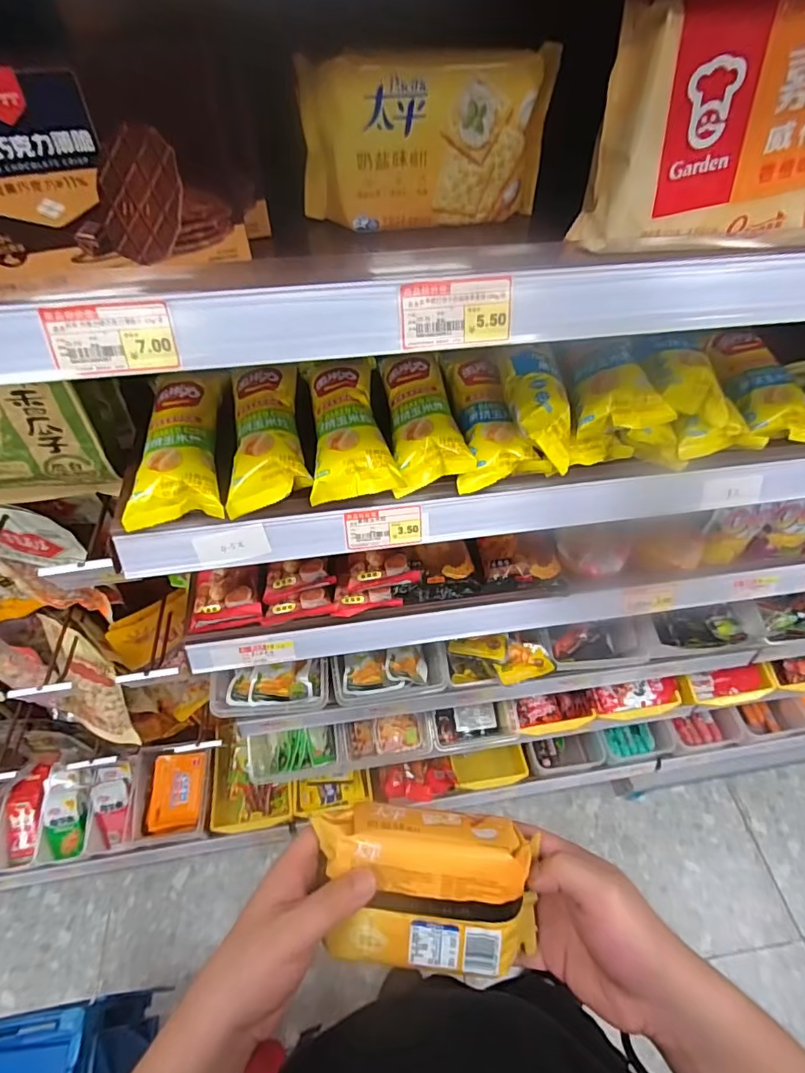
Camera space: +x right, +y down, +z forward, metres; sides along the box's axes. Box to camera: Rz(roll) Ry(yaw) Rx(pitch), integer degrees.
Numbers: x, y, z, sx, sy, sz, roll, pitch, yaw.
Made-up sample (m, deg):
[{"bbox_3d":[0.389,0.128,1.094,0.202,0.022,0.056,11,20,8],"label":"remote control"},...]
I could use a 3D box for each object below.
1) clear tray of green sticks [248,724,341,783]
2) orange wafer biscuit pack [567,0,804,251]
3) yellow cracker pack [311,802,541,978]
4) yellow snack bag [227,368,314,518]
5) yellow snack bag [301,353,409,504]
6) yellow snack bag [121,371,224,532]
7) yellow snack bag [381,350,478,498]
[{"bbox_3d":[-0.203,0.395,0.959,0.170,0.072,0.085,-8,53,-7],"label":"clear tray of green sticks"},{"bbox_3d":[0.249,-0.243,0.310,0.260,0.111,0.032,-5,53,-5],"label":"orange wafer biscuit pack"},{"bbox_3d":[0.018,0.228,0.341,0.143,0.055,0.086,4,53,2],"label":"yellow cracker pack"},{"bbox_3d":[-0.129,-0.104,0.490,0.068,0.038,0.177,-7,53,-7],"label":"yellow snack bag"},{"bbox_3d":[-0.053,-0.117,0.496,0.075,0.033,0.184,-6,53,-6],"label":"yellow snack bag"},{"bbox_3d":[-0.206,-0.090,0.472,0.074,0.034,0.175,-9,53,-8],"label":"yellow snack bag"},{"bbox_3d":[0.021,-0.126,0.505,0.067,0.036,0.189,-3,53,-4],"label":"yellow snack bag"}]

